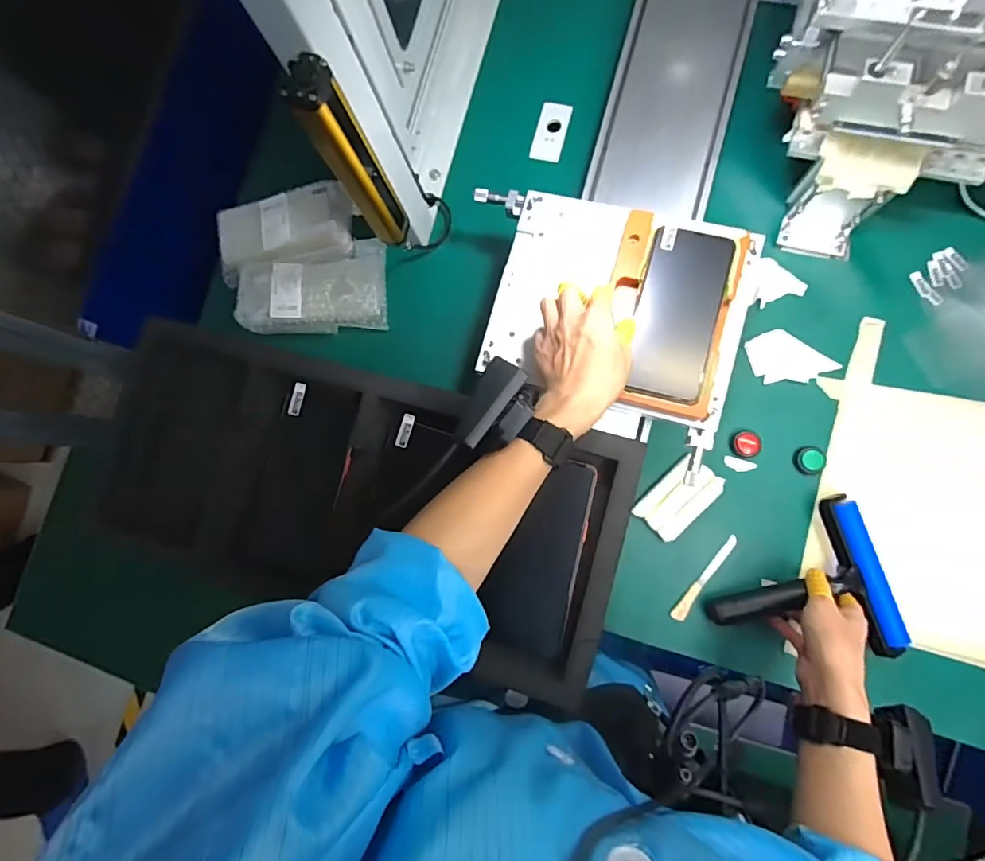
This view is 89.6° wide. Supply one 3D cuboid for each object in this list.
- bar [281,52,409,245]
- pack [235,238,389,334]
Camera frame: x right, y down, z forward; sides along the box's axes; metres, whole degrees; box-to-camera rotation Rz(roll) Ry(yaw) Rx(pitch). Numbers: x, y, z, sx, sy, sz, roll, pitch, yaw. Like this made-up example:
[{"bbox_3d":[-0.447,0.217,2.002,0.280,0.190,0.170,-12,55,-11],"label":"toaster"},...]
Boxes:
[{"bbox_3d":[-0.110,-0.217,0.410,0.037,0.194,0.031,-24,82,1],"label":"bar"},{"bbox_3d":[-0.229,-0.180,0.632,0.191,0.041,0.111,-7,83,4],"label":"pack"}]

